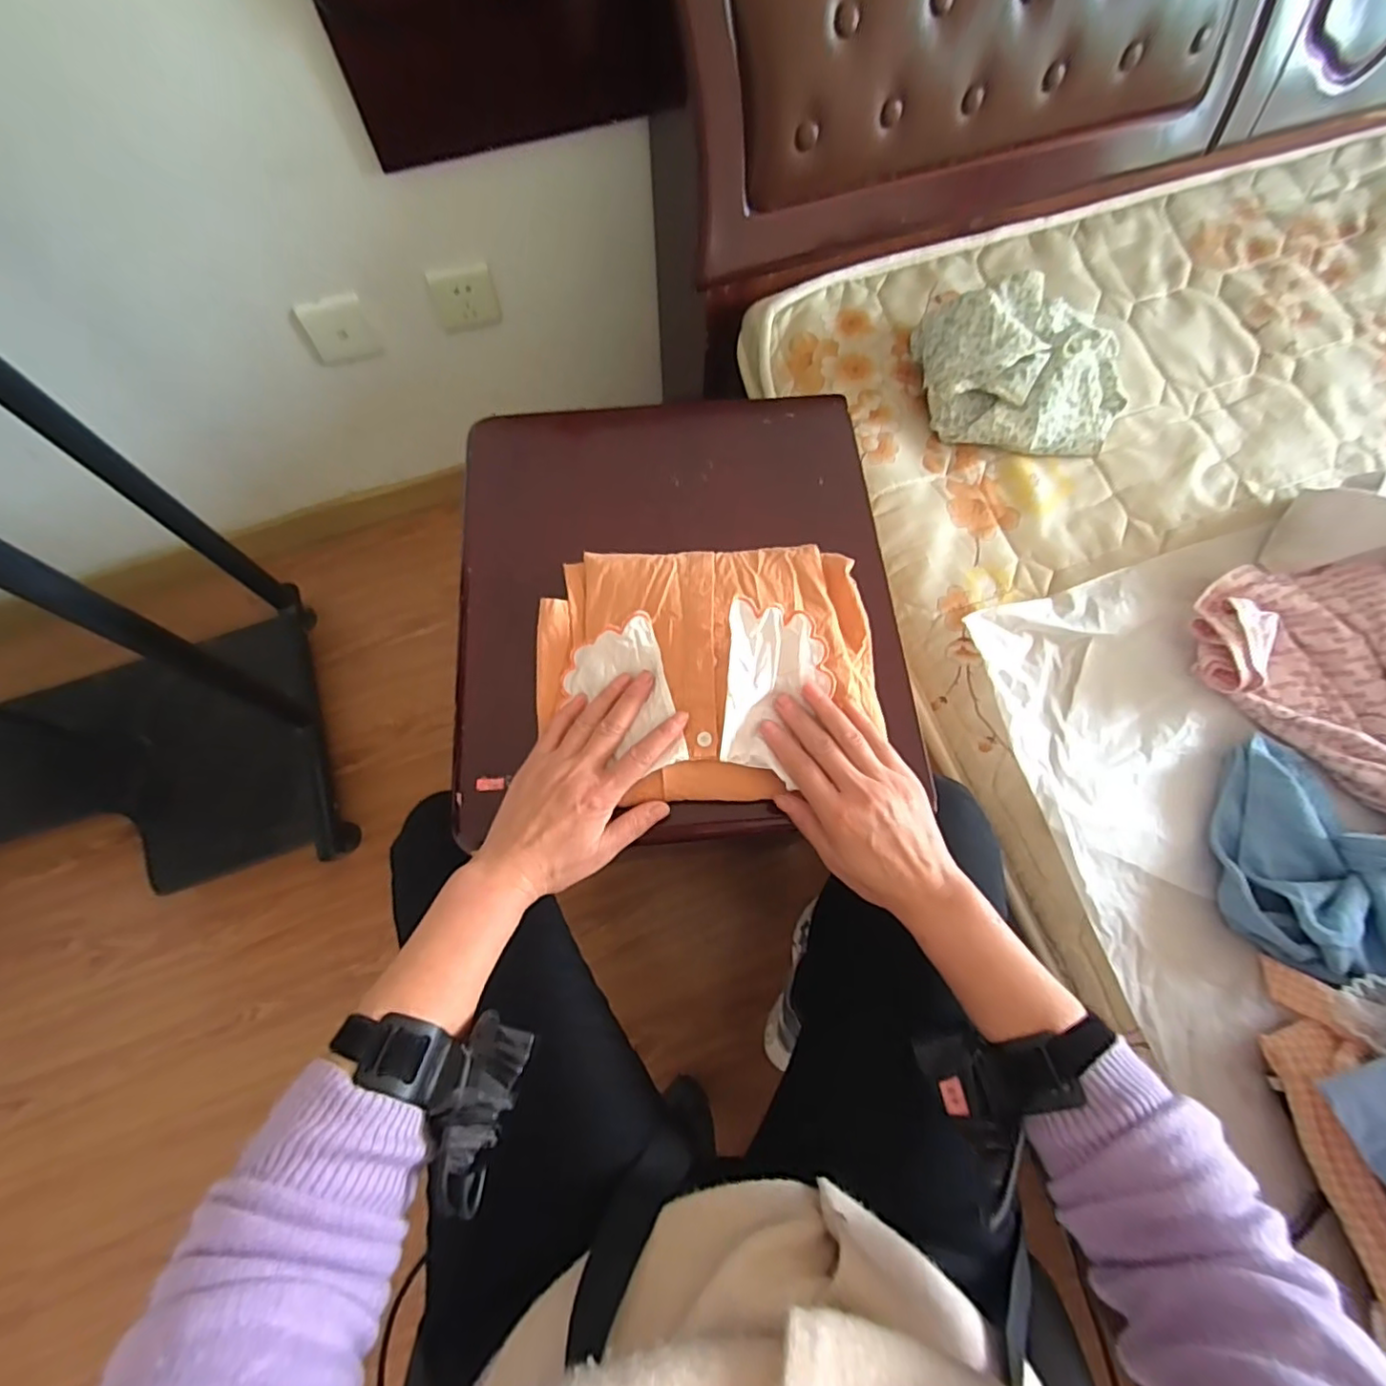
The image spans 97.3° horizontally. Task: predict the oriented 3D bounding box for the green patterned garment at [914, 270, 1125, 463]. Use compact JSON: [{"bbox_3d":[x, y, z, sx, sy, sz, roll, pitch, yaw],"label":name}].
[{"bbox_3d":[0.395,-0.385,0.707,0.241,0.087,0.188,6,72,0],"label":"green patterned garment"}]

